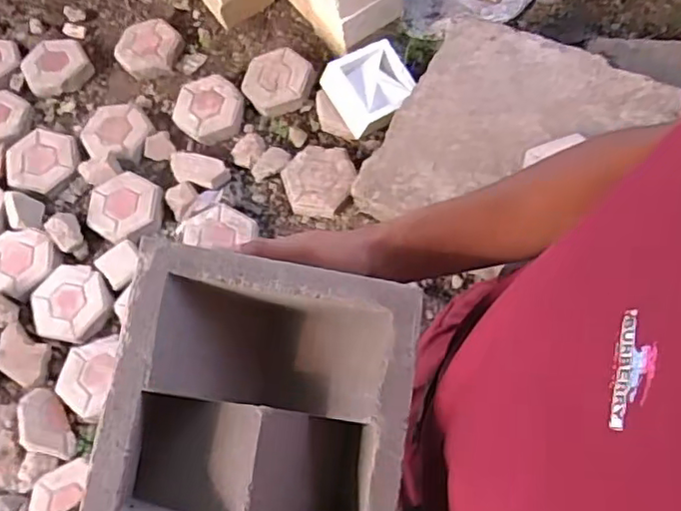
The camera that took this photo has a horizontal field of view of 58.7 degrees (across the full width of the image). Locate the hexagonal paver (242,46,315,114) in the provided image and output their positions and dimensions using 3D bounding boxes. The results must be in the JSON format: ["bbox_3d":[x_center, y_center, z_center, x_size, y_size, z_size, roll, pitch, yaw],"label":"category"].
[{"bbox_3d":[-0.191,-0.527,1.851,0.195,0.060,0.222,27,77,0],"label":"hexagonal paver"}]

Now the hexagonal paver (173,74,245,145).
[{"bbox_3d":[-0.403,-0.448,1.837,0.207,0.060,0.228,-35,71,-11],"label":"hexagonal paver"}]

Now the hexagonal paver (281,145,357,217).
[{"bbox_3d":[-0.061,-0.223,1.726,0.195,0.050,0.210,-19,69,-5],"label":"hexagonal paver"}]

